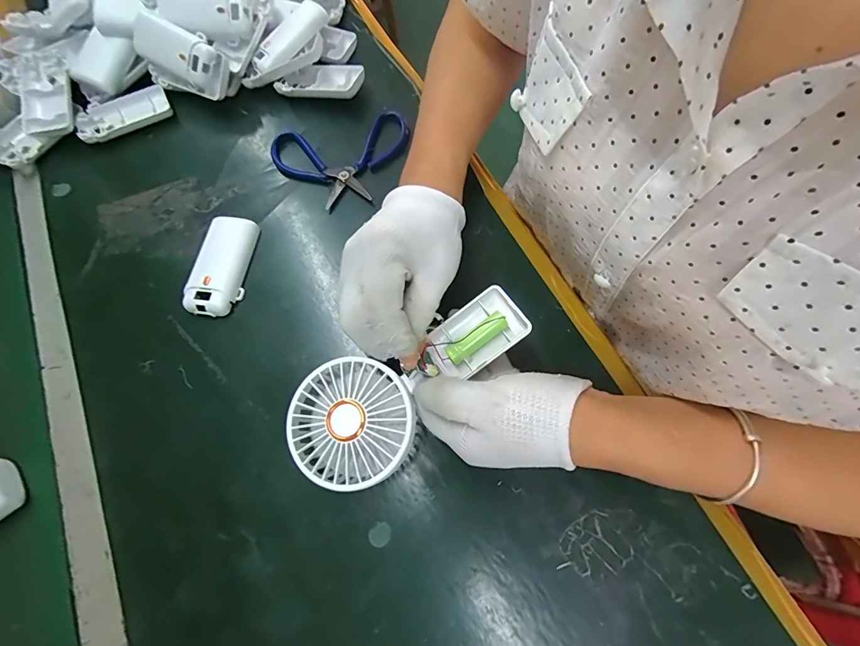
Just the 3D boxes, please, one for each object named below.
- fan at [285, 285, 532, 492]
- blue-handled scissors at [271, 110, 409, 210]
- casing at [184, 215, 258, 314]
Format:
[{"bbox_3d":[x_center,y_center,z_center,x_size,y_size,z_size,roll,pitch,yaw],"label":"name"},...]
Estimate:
[{"bbox_3d":[-0.014,0.041,0.288,0.181,0.028,0.082,-34,72,-11],"label":"fan"},{"bbox_3d":[-0.088,-0.163,0.401,0.137,0.010,0.099,-10,70,-1],"label":"blue-handled scissors"},{"bbox_3d":[-0.185,-0.052,0.359,0.043,0.016,0.093,7,70,5],"label":"casing"}]

